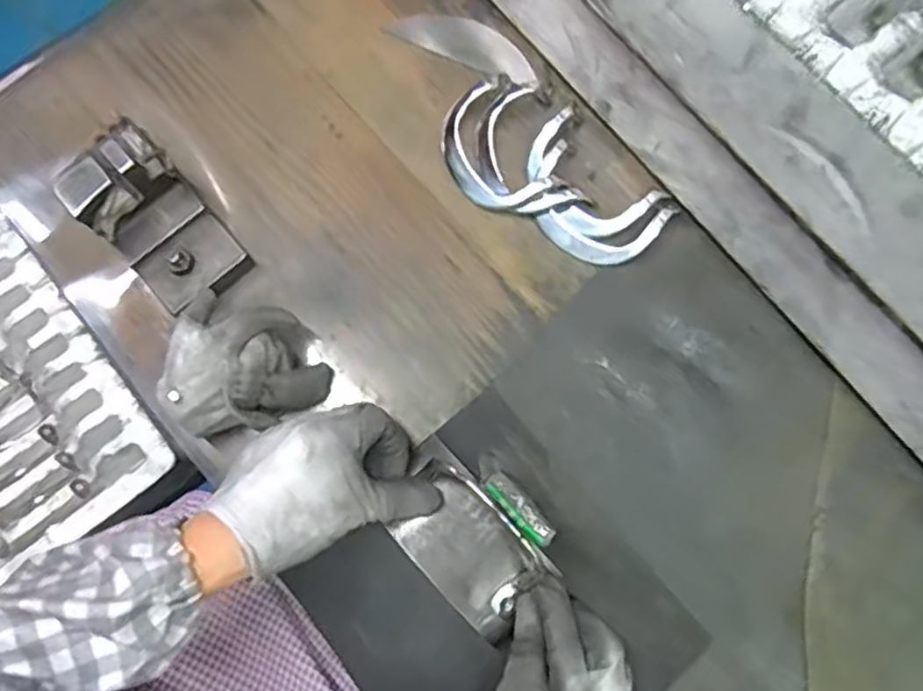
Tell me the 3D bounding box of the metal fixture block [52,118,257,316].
[{"bbox_3d":[-0.192,-0.076,0.442,0.063,0.075,0.094,-40,80,-8],"label":"metal fixture block"}]

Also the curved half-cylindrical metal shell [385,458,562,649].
[{"bbox_3d":[0.004,0.118,0.407,0.056,0.020,0.096,-44,81,-8],"label":"curved half-cylindrical metal shell"}]

